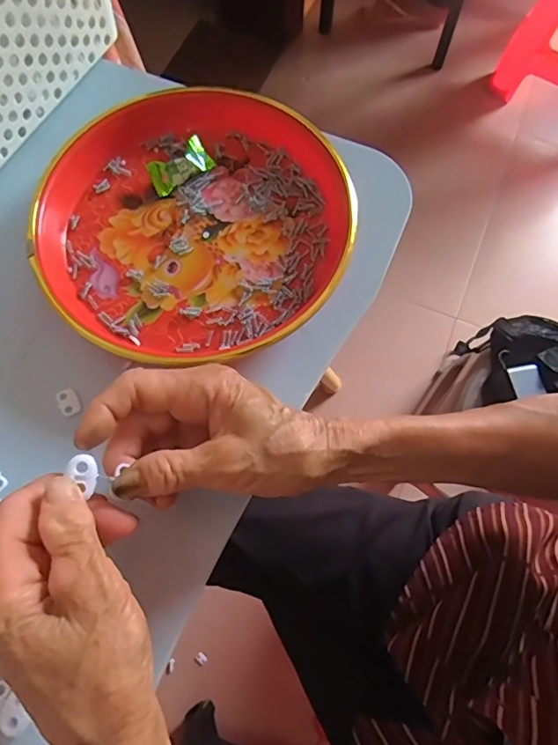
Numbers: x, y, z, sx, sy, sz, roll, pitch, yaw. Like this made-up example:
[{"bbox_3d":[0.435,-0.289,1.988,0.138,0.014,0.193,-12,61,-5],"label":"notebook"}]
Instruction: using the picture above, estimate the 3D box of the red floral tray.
[{"bbox_3d":[-0.060,-0.104,0.351,0.224,0.039,0.210,9,70,3],"label":"red floral tray"}]

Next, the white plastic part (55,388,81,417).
[{"bbox_3d":[-0.138,0.019,0.320,0.012,0.004,0.018,-30,73,-11],"label":"white plastic part"}]

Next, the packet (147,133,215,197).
[{"bbox_3d":[-0.075,-0.156,0.370,0.048,0.015,0.023,-34,74,-12],"label":"packet"}]

